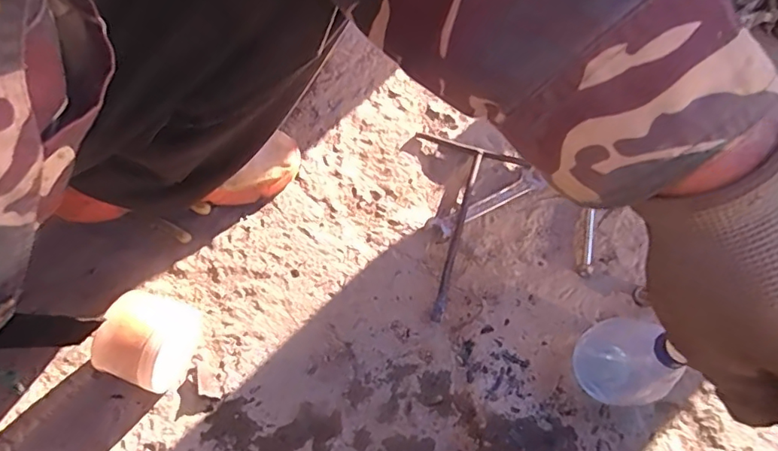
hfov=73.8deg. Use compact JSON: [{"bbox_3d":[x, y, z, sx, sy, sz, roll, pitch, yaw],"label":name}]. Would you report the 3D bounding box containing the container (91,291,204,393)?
[{"bbox_3d":[-0.235,0.117,0.519,0.077,0.086,0.086,23,64,7],"label":"container"}]

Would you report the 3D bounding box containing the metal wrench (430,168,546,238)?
[{"bbox_3d":[0.126,-0.030,0.654,0.153,0.012,0.027,-26,68,-15],"label":"metal wrench"}]

